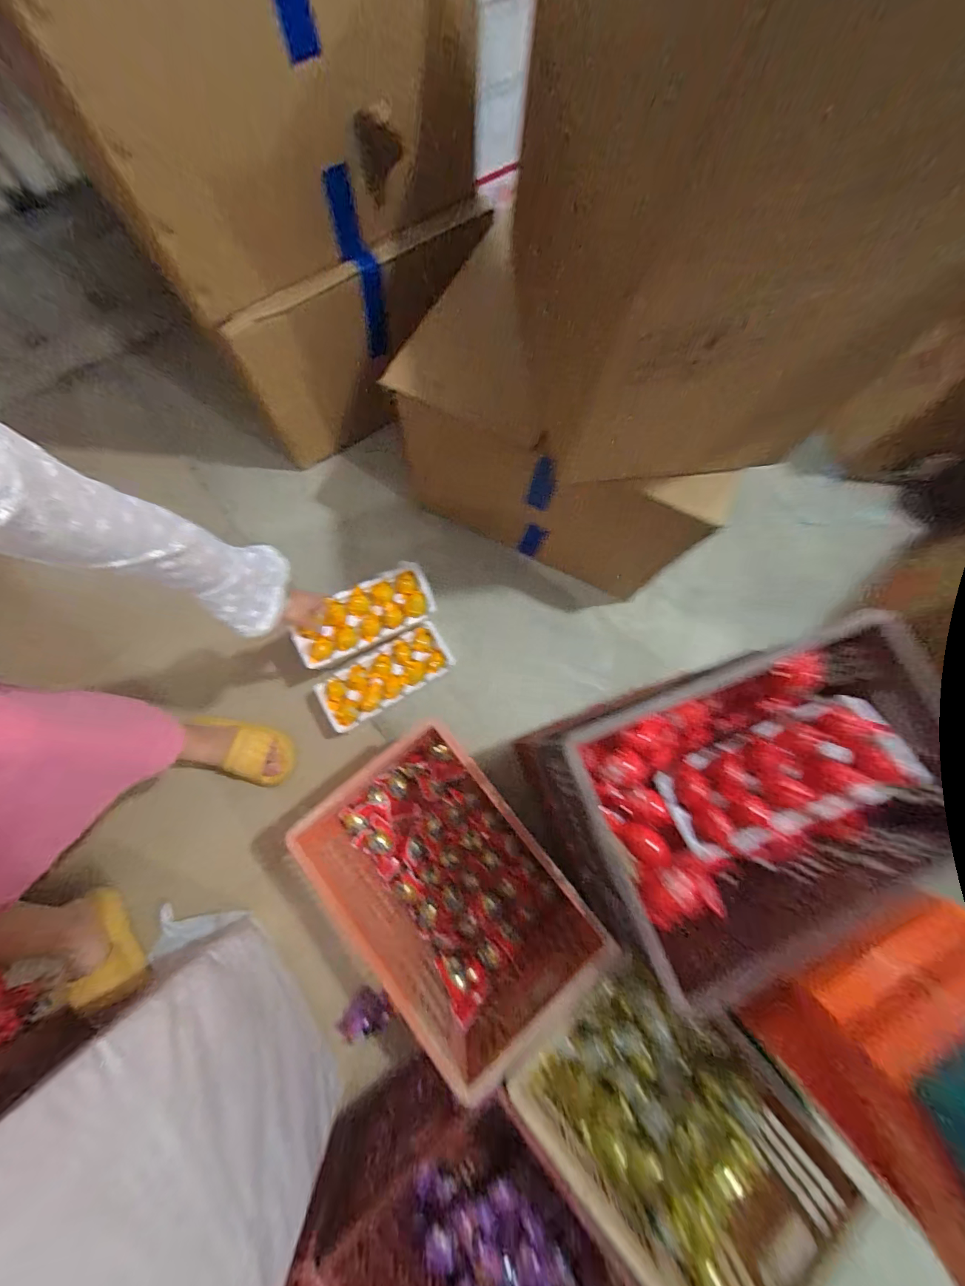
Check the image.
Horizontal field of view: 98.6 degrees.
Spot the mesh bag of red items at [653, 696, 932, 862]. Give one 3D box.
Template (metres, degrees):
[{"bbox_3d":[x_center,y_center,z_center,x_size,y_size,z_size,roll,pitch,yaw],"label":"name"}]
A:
[{"bbox_3d":[0.405,0.185,0.572,0.296,0.046,0.133,-28,76,11],"label":"mesh bag of red items"}]

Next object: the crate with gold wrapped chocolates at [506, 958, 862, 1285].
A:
[{"bbox_3d":[0.282,0.738,0.662,0.277,0.190,0.454,-42,79,-12],"label":"crate with gold wrapped chocolates"}]

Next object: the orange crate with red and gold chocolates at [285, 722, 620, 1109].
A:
[{"bbox_3d":[-0.060,0.430,0.769,0.319,0.231,0.481,-38,79,-11],"label":"orange crate with red and gold chocolates"}]

